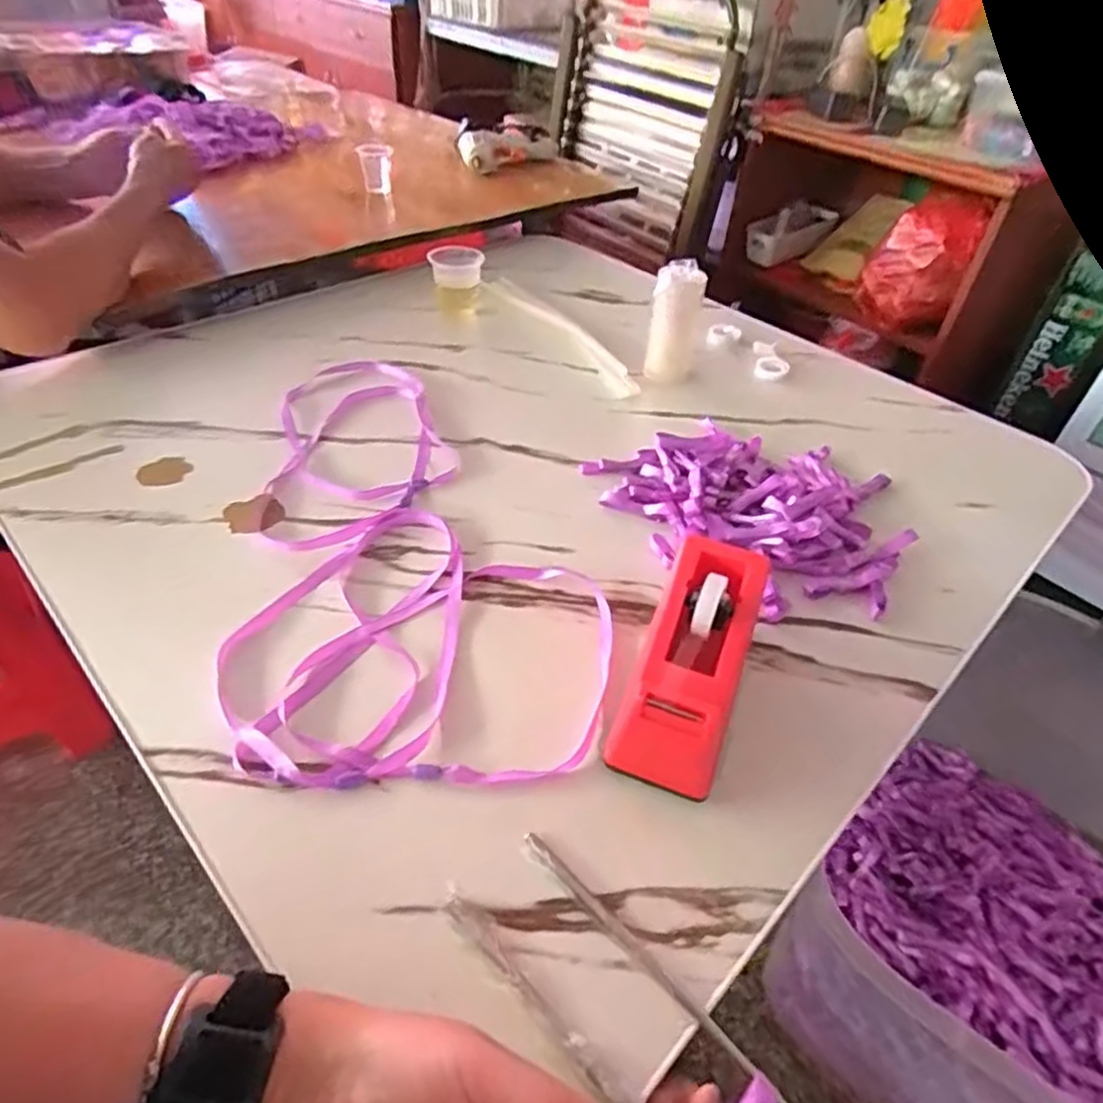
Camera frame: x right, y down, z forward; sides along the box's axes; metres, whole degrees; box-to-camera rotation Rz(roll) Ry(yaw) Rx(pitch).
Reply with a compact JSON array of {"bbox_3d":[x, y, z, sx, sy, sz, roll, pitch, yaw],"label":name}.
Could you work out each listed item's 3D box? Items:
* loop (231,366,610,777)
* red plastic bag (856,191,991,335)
[{"bbox_3d":[-0.106,-0.033,0.552,0.245,0.012,0.481,-5,42,-10],"label":"loop"},{"bbox_3d":[0.792,-0.630,1.503,0.183,0.261,0.122,18,44,13],"label":"red plastic bag"}]

